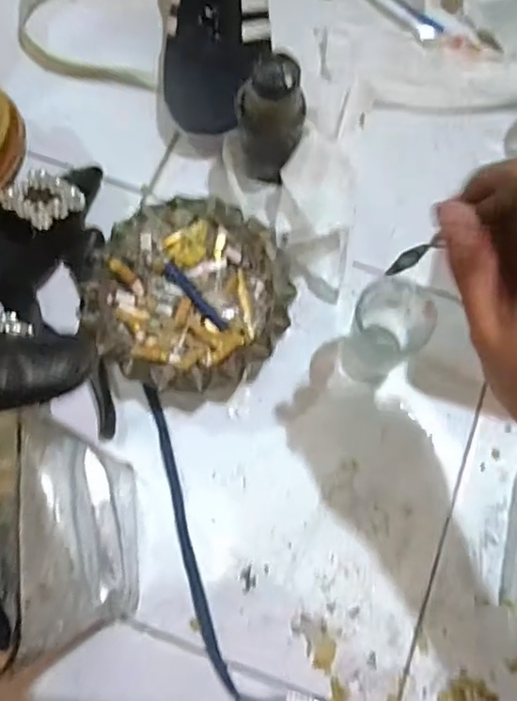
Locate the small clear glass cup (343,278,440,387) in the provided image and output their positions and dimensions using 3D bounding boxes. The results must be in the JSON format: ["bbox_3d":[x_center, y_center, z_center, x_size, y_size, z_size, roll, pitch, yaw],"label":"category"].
[{"bbox_3d":[0.090,-0.011,0.437,0.054,0.066,0.056,0,72,0],"label":"small clear glass cup"}]

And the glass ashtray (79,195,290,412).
[{"bbox_3d":[-0.048,-0.038,0.460,0.143,0.044,0.148,16,73,6],"label":"glass ashtray"}]

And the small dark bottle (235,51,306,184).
[{"bbox_3d":[0.009,-0.157,0.457,0.047,0.118,0.038,2,72,1],"label":"small dark bottle"}]

